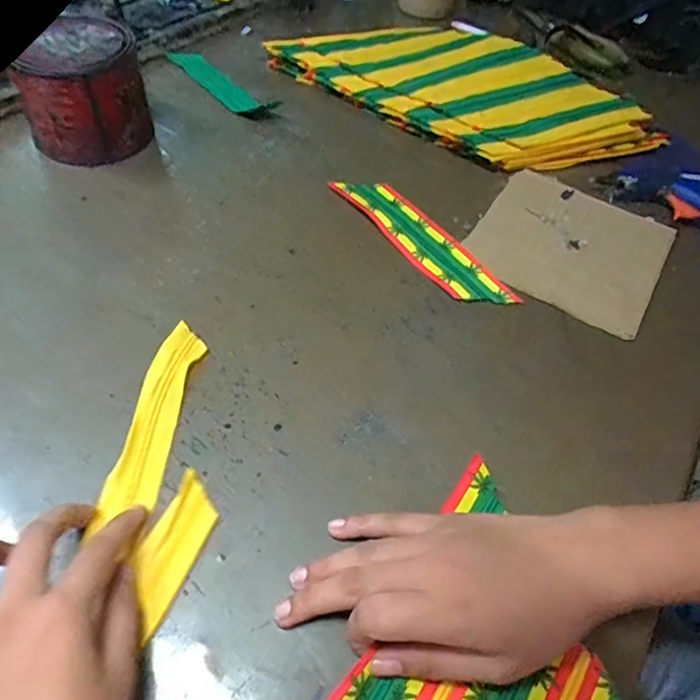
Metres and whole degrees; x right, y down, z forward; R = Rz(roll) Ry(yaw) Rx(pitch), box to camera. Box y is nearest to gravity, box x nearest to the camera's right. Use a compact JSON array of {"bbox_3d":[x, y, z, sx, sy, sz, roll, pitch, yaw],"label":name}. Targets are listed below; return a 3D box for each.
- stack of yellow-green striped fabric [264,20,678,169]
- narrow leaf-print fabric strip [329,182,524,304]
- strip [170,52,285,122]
[{"bbox_3d":[0.117,-0.286,0.598,0.408,0.049,0.173,33,57,18],"label":"stack of yellow-green striped fabric"},{"bbox_3d":[0.059,-0.095,0.470,0.044,0.009,0.184,-30,61,-25],"label":"narrow leaf-print fabric strip"},{"bbox_3d":[-0.143,-0.296,0.609,0.041,0.017,0.180,-32,62,-26],"label":"strip"}]

